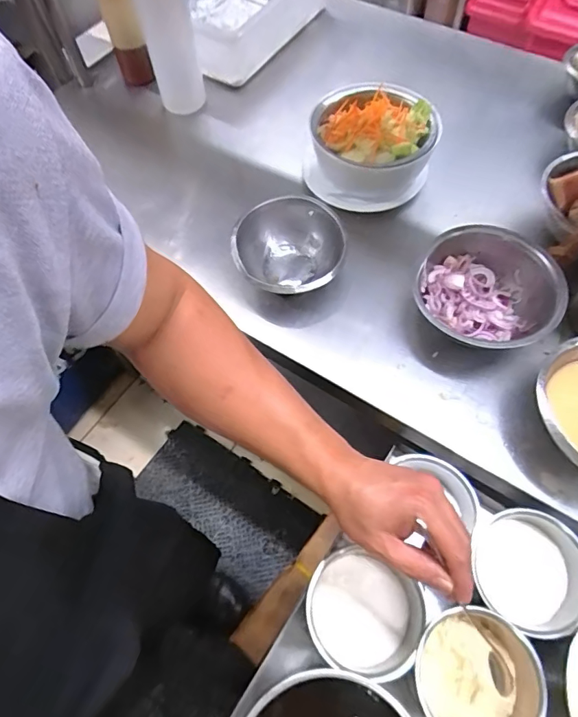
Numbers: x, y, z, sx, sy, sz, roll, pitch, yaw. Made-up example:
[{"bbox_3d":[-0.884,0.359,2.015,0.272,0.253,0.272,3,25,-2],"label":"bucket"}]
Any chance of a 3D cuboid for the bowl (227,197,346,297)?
[{"bbox_3d":[0.003,-0.138,0.620,0.145,0.075,0.142,-1,62,1],"label":"bowl"}]

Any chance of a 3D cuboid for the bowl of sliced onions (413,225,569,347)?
[{"bbox_3d":[0.242,-0.070,0.574,0.165,0.080,0.168,-1,62,1],"label":"bowl of sliced onions"}]

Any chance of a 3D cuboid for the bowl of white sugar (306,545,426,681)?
[{"bbox_3d":[0.075,0.260,0.468,0.115,0.068,0.104,28,67,16],"label":"bowl of white sugar"}]

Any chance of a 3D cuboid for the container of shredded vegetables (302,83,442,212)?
[{"bbox_3d":[0.124,-0.313,0.682,0.171,0.097,0.158,-1,62,1],"label":"container of shredded vegetables"}]

